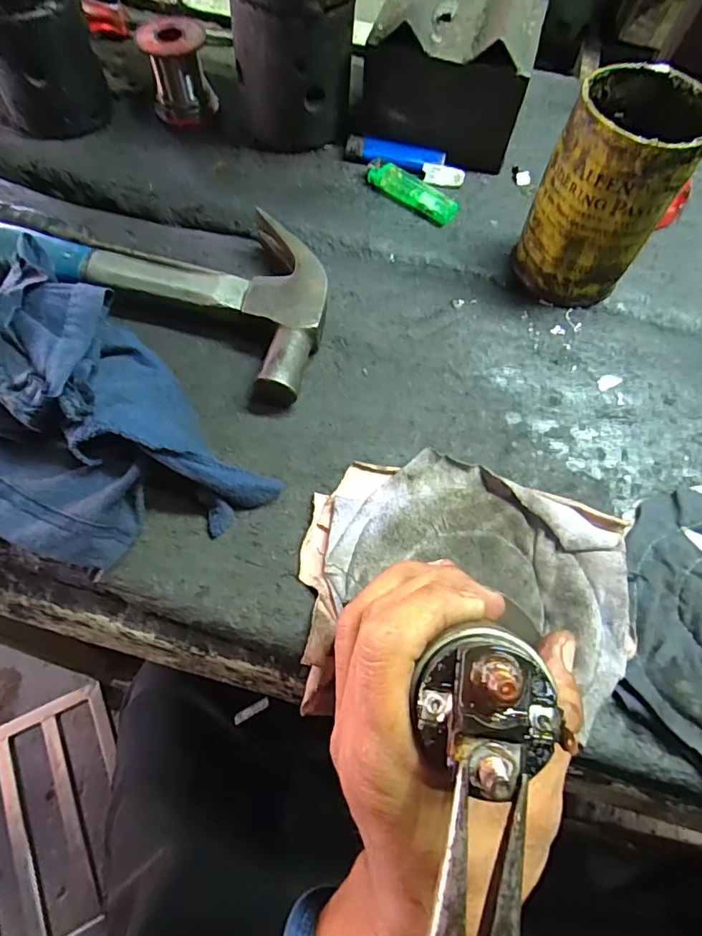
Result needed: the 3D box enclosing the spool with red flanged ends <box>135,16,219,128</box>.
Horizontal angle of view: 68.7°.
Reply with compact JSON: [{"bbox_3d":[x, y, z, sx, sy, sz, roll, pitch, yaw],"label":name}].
[{"bbox_3d":[-0.140,-0.321,0.418,0.053,0.060,0.047,-17,65,-11],"label":"spool with red flanged ends"}]

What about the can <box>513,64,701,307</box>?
[{"bbox_3d":[0.159,-0.168,0.326,0.073,0.117,0.070,1,62,-2],"label":"can"}]

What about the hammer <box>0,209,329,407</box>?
[{"bbox_3d":[-0.173,-0.143,0.348,0.333,0.041,0.117,19,63,7],"label":"hammer"}]

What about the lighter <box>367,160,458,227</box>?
[{"bbox_3d":[0.046,-0.213,0.394,0.077,0.012,0.022,36,66,15],"label":"lighter"}]

